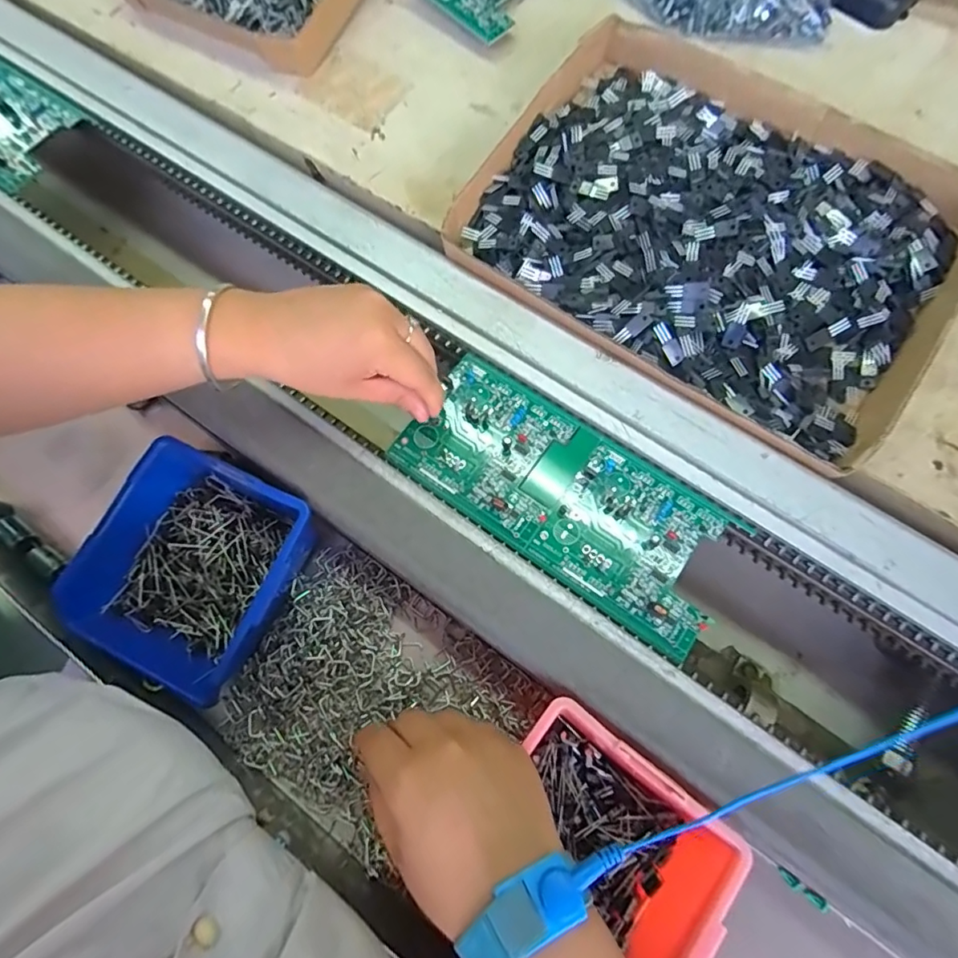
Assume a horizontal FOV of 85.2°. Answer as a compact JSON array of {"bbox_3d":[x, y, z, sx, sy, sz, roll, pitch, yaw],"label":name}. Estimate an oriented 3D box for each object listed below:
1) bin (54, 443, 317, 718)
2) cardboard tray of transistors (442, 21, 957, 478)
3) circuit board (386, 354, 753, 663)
[{"bbox_3d":[-0.178,0.060,0.330,0.120,0.061,0.130,26,71,9],"label":"bin"},{"bbox_3d":[0.166,-0.169,0.360,0.321,0.051,0.224,34,73,12],"label":"cardboard tray of transistors"},{"bbox_3d":[0.054,0.009,0.329,0.212,0.006,0.095,37,73,12],"label":"circuit board"}]

